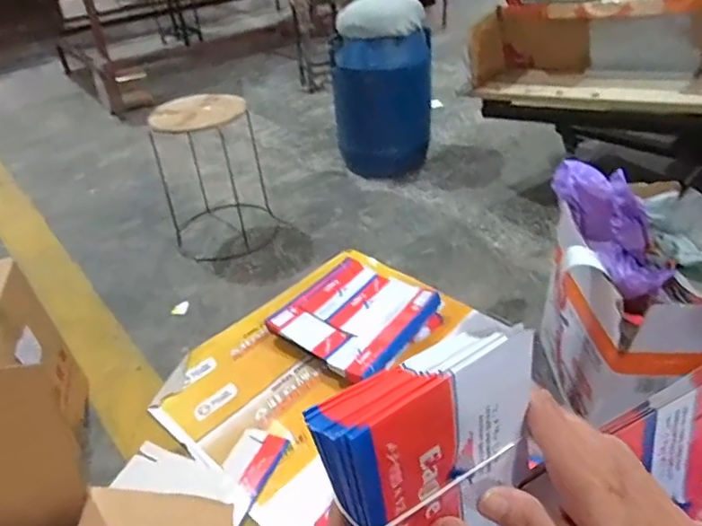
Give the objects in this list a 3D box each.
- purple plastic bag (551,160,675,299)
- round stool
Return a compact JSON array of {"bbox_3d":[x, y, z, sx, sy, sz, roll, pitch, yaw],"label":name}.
[{"bbox_3d":[0.500,-0.090,1.031,0.097,0.165,0.311,-15,63,-13],"label":"purple plastic bag"},{"bbox_3d":[-0.462,-0.319,1.774,0.318,0.472,0.362,-15,38,-14],"label":"round stool"}]

